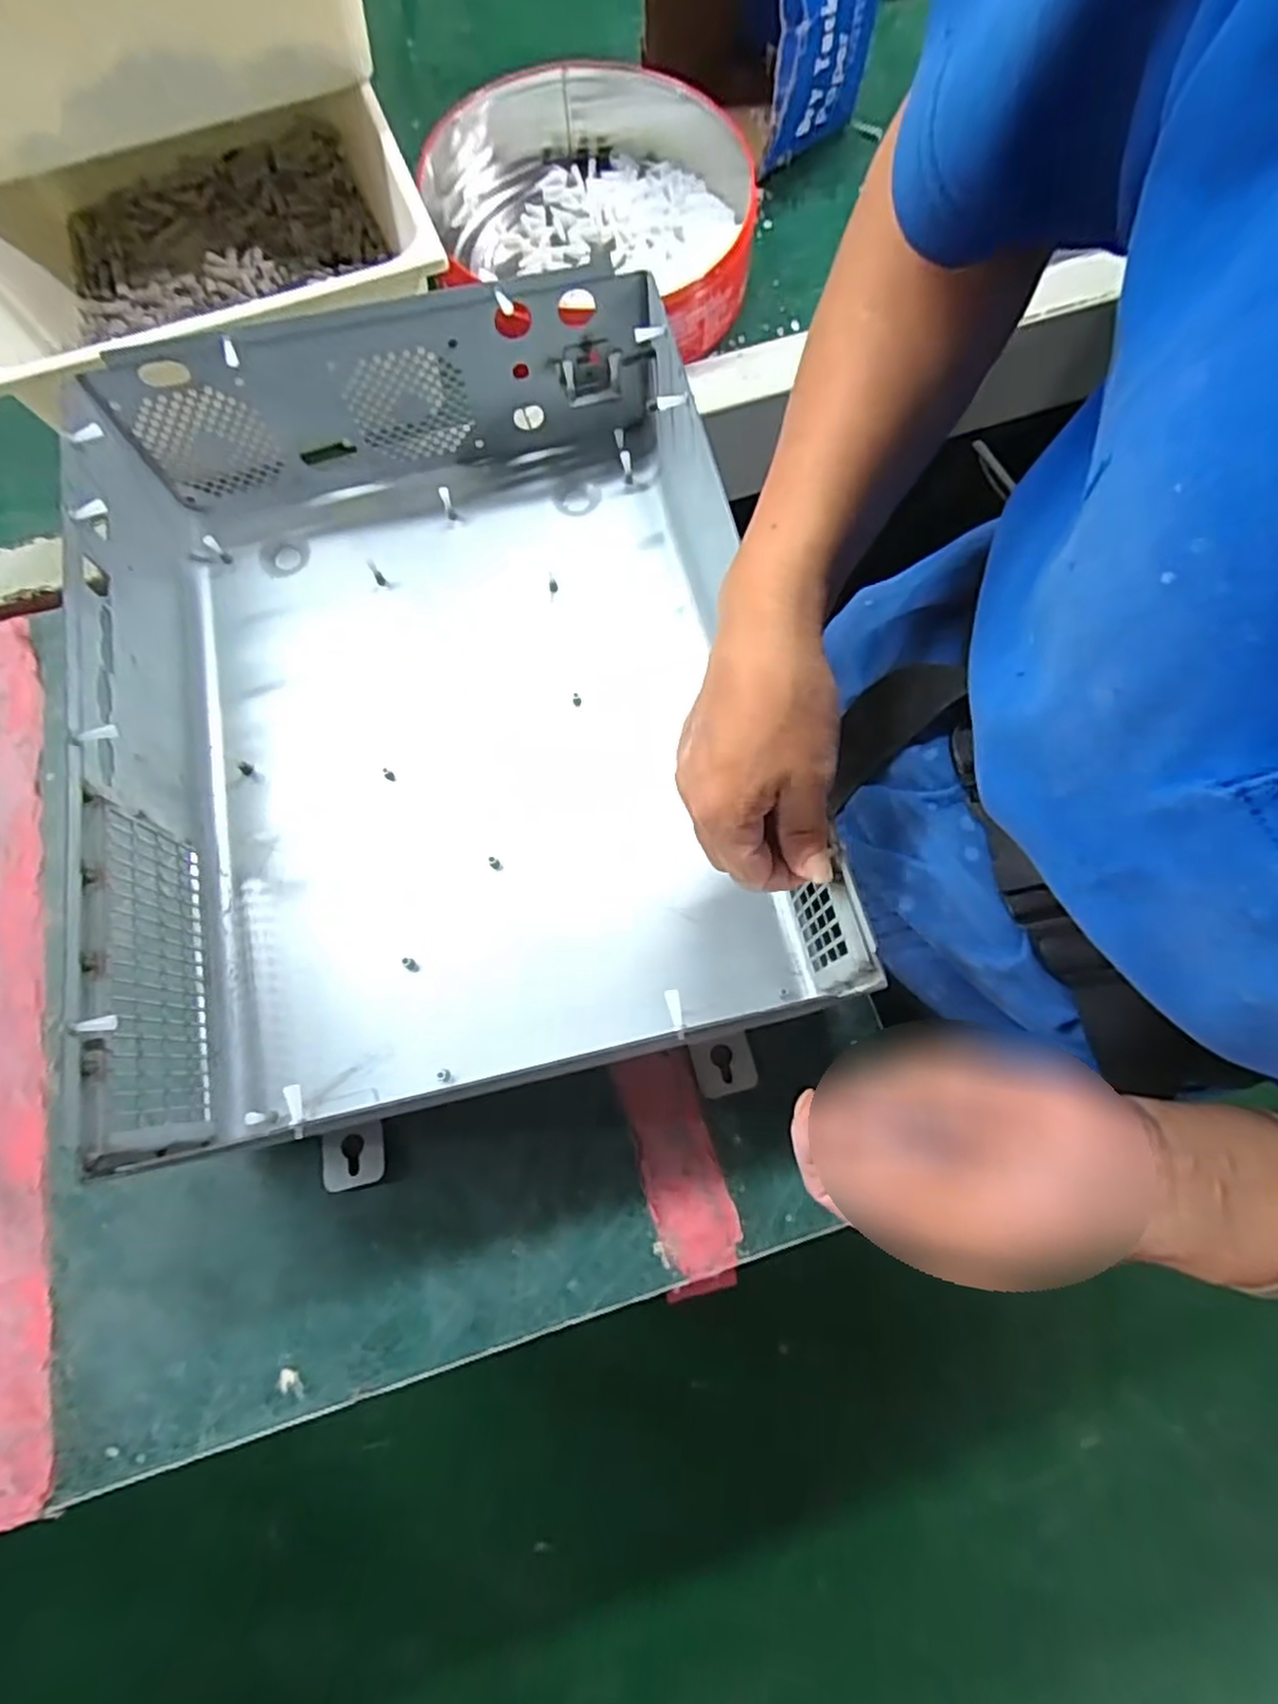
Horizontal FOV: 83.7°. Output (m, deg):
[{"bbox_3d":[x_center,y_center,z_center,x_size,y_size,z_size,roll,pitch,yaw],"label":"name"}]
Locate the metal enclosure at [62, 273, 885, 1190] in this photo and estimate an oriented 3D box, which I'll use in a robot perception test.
[{"bbox_3d":[-0.105,-0.087,0.387,0.320,0.110,0.407,-13,76,-5],"label":"metal enclosure"}]

